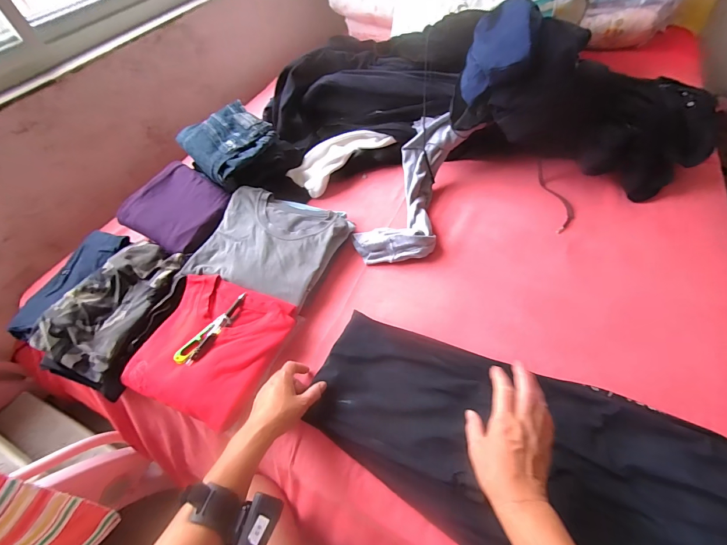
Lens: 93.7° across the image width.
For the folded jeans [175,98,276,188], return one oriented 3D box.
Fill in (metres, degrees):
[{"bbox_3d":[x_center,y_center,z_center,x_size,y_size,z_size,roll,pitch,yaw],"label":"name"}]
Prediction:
[{"bbox_3d":[-0.320,-0.308,0.817,0.190,0.070,0.221,-34,56,-18],"label":"folded jeans"}]

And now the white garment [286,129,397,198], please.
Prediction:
[{"bbox_3d":[-0.060,-0.292,0.862,0.257,0.060,0.118,-33,56,-18],"label":"white garment"}]

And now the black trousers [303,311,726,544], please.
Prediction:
[{"bbox_3d":[0.217,0.246,0.456,0.608,0.050,0.237,15,57,17],"label":"black trousers"}]

